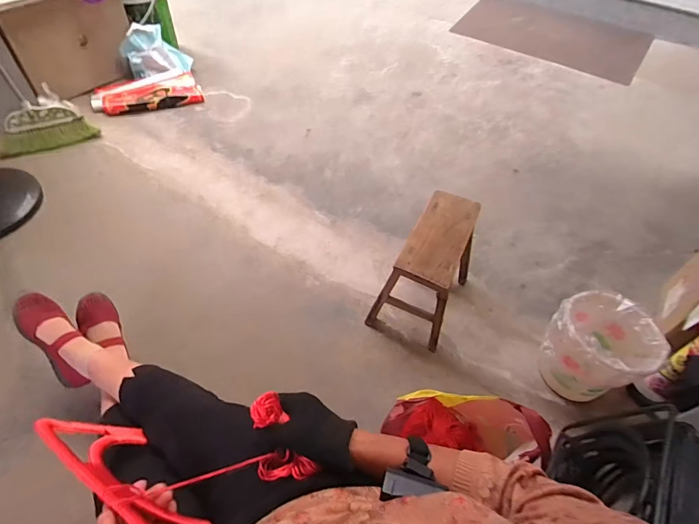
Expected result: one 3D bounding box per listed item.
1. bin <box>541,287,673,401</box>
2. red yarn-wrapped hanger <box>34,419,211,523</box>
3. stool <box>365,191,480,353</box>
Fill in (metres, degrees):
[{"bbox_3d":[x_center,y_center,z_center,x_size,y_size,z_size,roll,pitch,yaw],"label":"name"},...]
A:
[{"bbox_3d":[0.593,0.212,0.986,0.205,0.216,0.205,2,52,-2],"label":"bin"},{"bbox_3d":[-0.322,0.302,0.566,0.359,0.179,0.020,12,68,44],"label":"red yarn-wrapped hanger"},{"bbox_3d":[0.226,0.013,1.117,0.199,0.274,0.340,24,55,14],"label":"stool"}]

